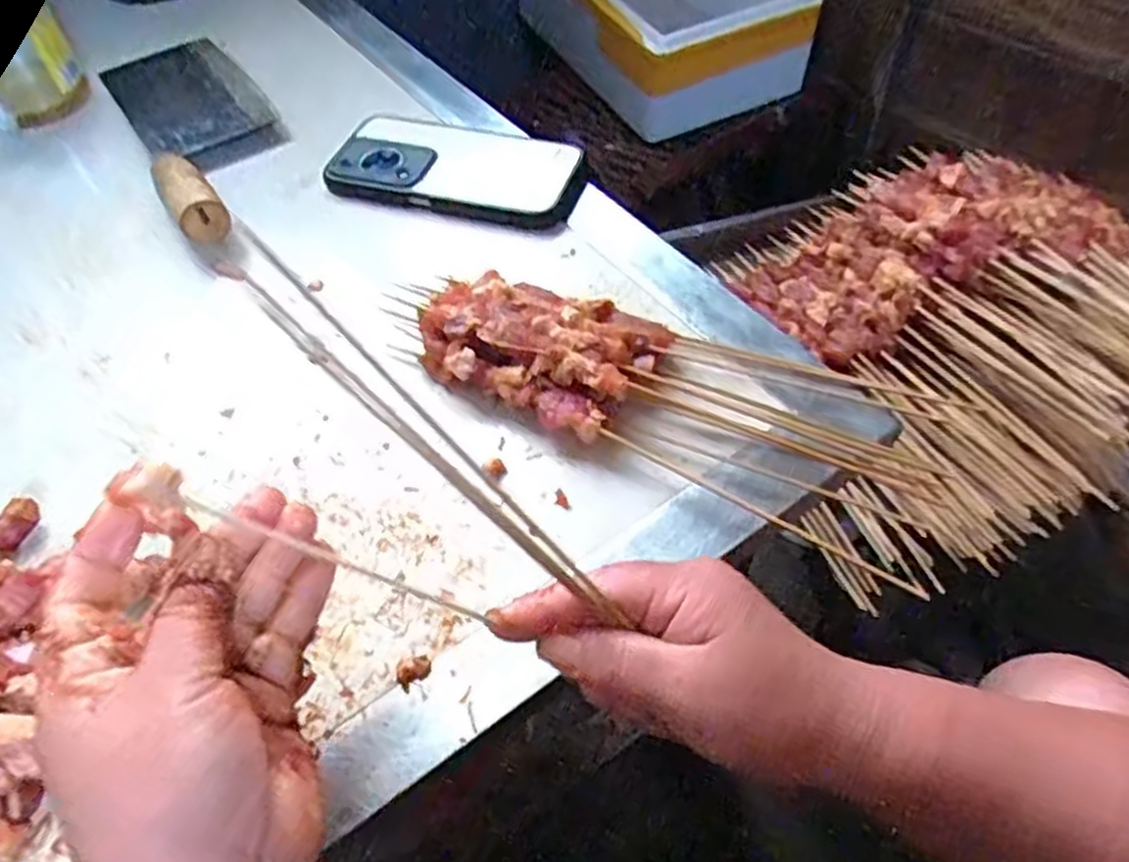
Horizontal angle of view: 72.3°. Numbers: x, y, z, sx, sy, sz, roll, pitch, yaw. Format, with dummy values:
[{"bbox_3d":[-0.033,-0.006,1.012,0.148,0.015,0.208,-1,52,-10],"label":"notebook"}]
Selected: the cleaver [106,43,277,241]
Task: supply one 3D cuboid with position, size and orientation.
[{"bbox_3d":[-0.268,-0.234,0.568,0.098,0.033,0.287,-28,56,-16],"label":"cleaver"}]

